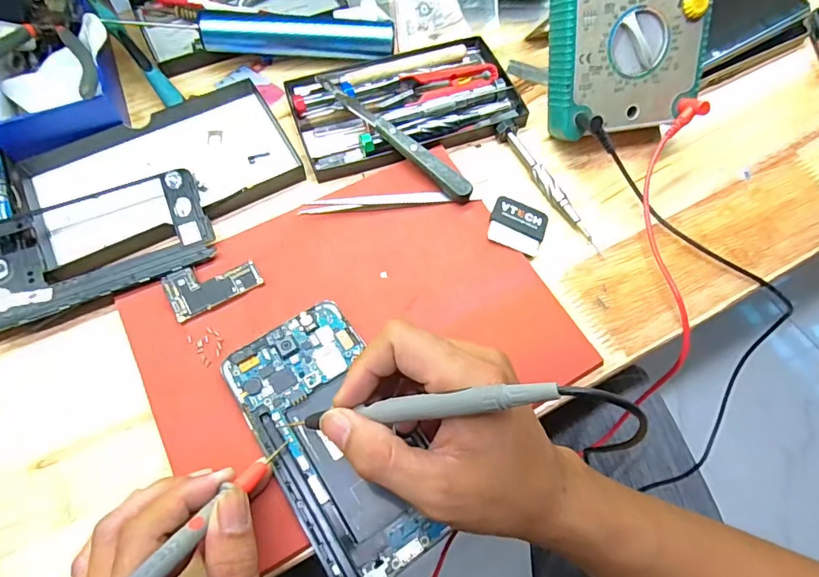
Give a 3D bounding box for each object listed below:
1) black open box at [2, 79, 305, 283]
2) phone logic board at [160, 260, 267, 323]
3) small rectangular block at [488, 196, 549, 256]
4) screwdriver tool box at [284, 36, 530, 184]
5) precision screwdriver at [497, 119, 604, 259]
[{"bbox_3d":[-0.177,-0.085,0.344,0.180,0.020,0.118,-31,69,-16],"label":"black open box"},{"bbox_3d":[-0.126,-0.005,0.304,0.055,0.004,0.034,-26,68,-14],"label":"phone logic board"},{"bbox_3d":[0.076,-0.045,0.332,0.038,0.006,0.042,17,65,6],"label":"small rectangular block"},{"bbox_3d":[-0.001,-0.150,0.374,0.172,0.019,0.099,-15,66,-9],"label":"screwdriver tool box"},{"bbox_3d":[0.103,-0.076,0.349,0.014,0.014,0.122,-27,68,-14],"label":"precision screwdriver"}]

